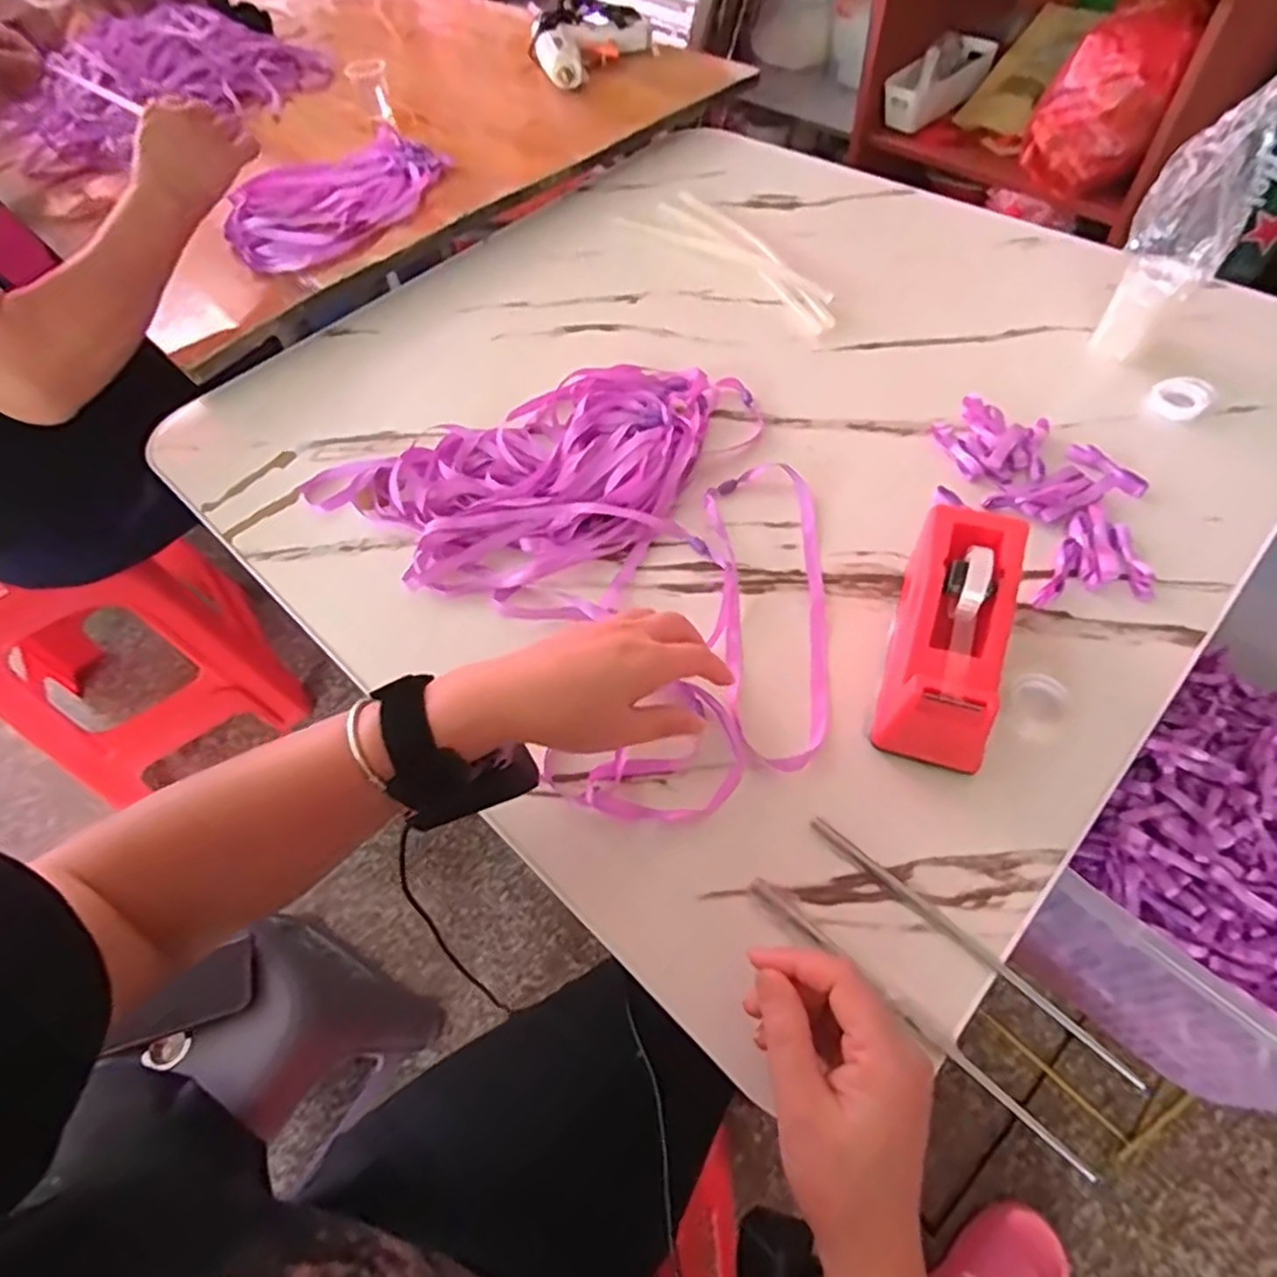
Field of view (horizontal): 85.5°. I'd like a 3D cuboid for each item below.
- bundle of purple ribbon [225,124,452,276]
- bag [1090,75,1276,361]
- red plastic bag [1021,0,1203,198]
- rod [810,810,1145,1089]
[{"bbox_3d":[-0.335,-0.495,0.775,0.157,0.034,0.262,33,64,23],"label":"bundle of purple ribbon"},{"bbox_3d":[0.411,-0.305,0.524,0.063,0.188,0.063,38,66,25],"label":"bag"},{"bbox_3d":[0.830,-0.959,1.233,0.192,0.244,0.133,22,60,18],"label":"red plastic bag"},{"bbox_3d":[0.170,0.154,0.357,0.184,0.004,0.010,38,66,25],"label":"rod"}]

